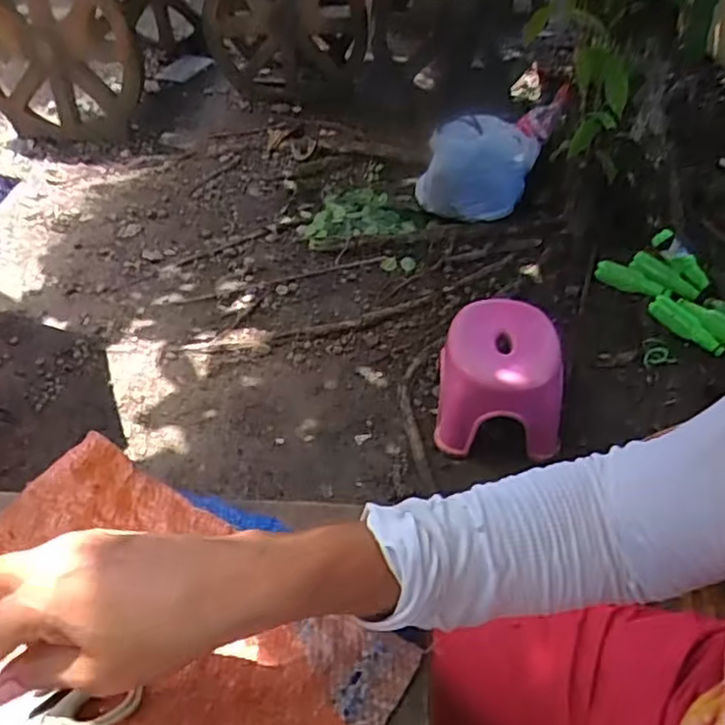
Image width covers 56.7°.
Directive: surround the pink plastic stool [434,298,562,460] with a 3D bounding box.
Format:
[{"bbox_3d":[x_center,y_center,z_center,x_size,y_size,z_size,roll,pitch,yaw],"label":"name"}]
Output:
[{"bbox_3d":[0.279,0.034,1.426,0.240,0.205,0.290,1,41,4],"label":"pink plastic stool"}]

